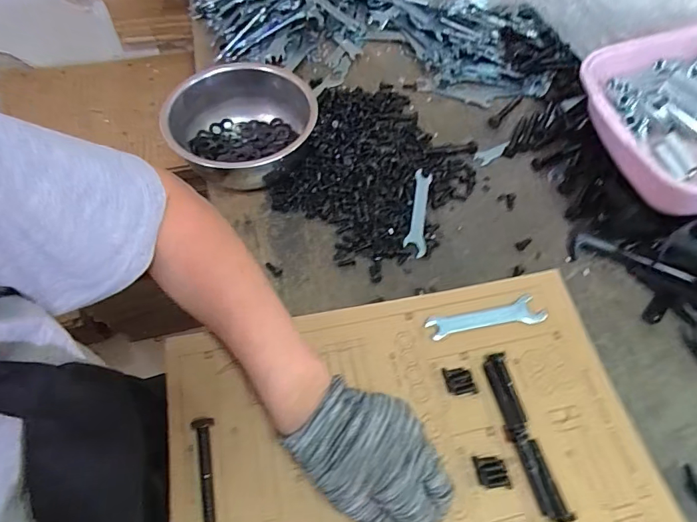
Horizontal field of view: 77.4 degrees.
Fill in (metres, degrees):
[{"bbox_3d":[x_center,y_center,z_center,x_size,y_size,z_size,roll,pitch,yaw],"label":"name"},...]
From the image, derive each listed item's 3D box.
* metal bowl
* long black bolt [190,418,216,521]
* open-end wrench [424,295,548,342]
[{"bbox_3d":[-0.122,-0.153,0.509,0.159,0.069,0.161,0,59,0],"label":"metal bowl"},{"bbox_3d":[-0.110,0.161,0.333,0.015,0.014,0.075,-9,60,-6],"label":"long black bolt"},{"bbox_3d":[0.128,0.053,0.404,0.112,0.004,0.025,-9,60,-6],"label":"open-end wrench"}]

